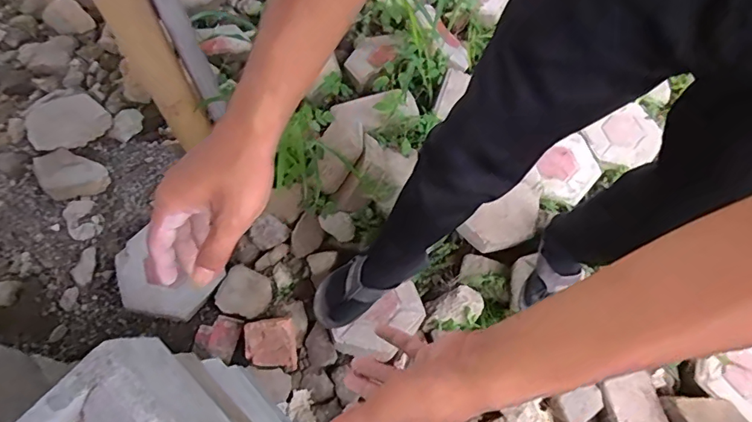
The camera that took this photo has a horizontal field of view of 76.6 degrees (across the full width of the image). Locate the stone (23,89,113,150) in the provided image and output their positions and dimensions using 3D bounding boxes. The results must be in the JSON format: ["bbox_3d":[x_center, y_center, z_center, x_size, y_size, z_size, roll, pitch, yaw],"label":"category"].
[{"bbox_3d":[-0.752,-0.222,1.131,0.185,0.072,0.167,37,68,12],"label":"stone"}]

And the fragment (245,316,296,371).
[{"bbox_3d":[-0.207,0.263,0.937,0.092,0.036,0.103,-10,85,-5],"label":"fragment"}]

